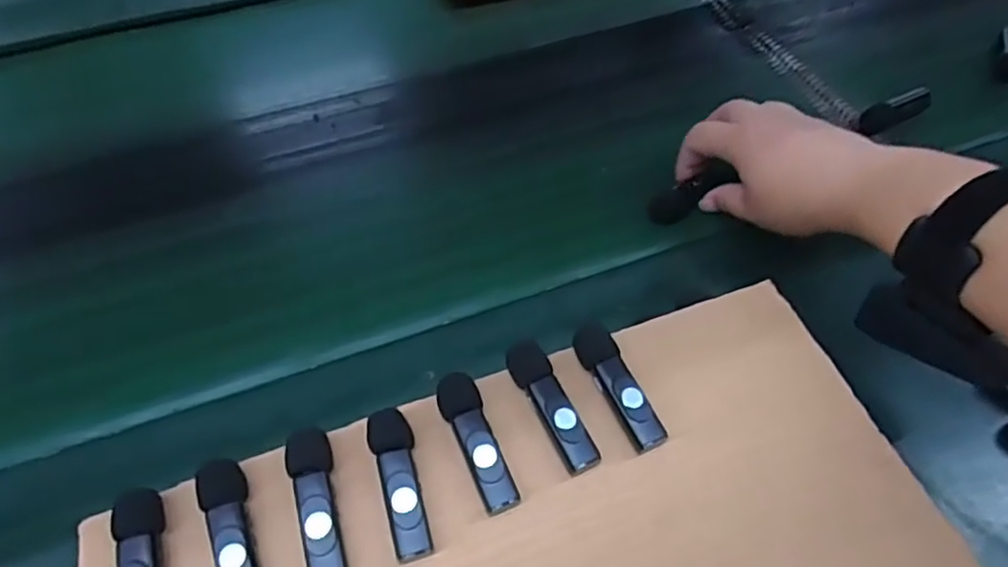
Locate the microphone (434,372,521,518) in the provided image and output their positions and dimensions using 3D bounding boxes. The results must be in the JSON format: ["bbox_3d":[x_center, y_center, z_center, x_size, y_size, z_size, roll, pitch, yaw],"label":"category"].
[{"bbox_3d":[-0.013,0.070,0.299,0.019,0.012,0.064,-18,58,-12],"label":"microphone"}]

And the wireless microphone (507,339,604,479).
[{"bbox_3d":[0.022,0.055,0.308,0.019,0.011,0.065,-21,59,-14],"label":"wireless microphone"}]

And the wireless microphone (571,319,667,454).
[{"bbox_3d":[0.054,0.046,0.314,0.019,0.012,0.066,-20,58,-13],"label":"wireless microphone"}]

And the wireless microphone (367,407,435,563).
[{"bbox_3d":[-0.045,0.084,0.287,0.018,0.010,0.064,-14,57,-9],"label":"wireless microphone"}]

